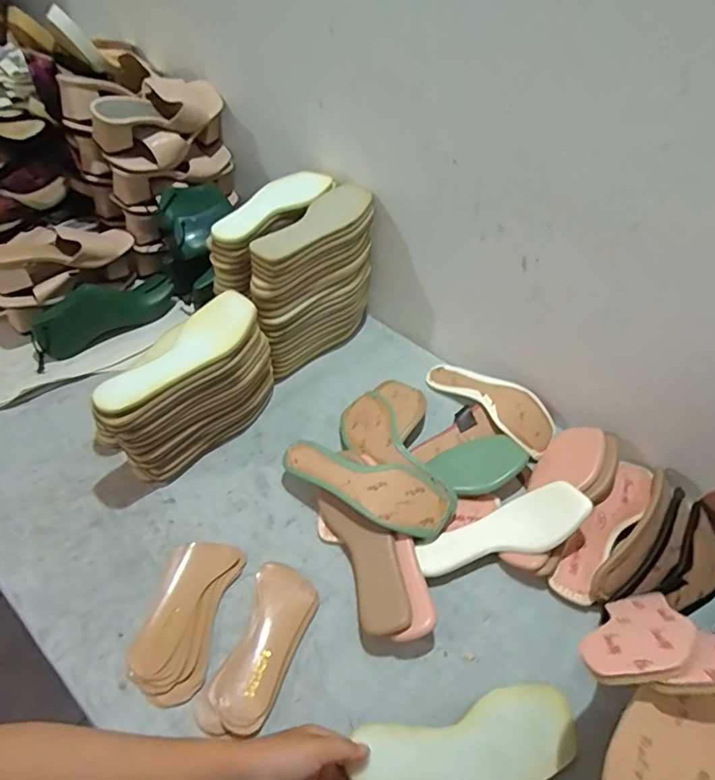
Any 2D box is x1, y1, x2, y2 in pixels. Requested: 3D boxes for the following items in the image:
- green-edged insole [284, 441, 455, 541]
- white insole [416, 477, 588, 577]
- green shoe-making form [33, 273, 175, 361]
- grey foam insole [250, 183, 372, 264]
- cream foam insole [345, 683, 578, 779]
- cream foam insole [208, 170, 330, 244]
[{"bbox_3d":[0.009,0.127,0.665,0.233,0.035,0.087,16,48,10],"label":"green-edged insole"},{"bbox_3d":[0.182,0.180,0.647,0.217,0.038,0.077,-22,51,-1],"label":"white insole"},{"bbox_3d":[-0.428,-0.140,0.873,0.064,0.084,0.236,35,54,25],"label":"green shoe-making form"},{"bbox_3d":[-0.060,-0.248,0.763,0.082,0.017,0.228,28,57,22],"label":"grey foam insole"},{"bbox_3d":[0.110,0.342,0.494,0.224,0.014,0.077,0,47,-17],"label":"cream foam insole"},{"bbox_3d":[-0.131,-0.284,0.783,0.082,0.014,0.223,27,51,19],"label":"cream foam insole"}]

